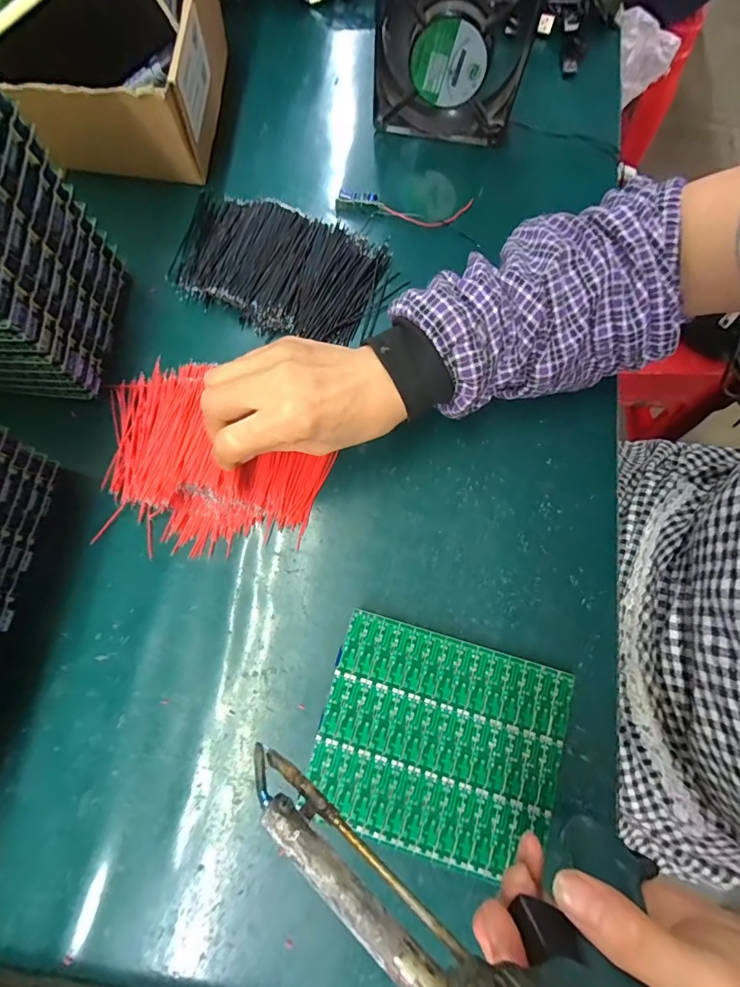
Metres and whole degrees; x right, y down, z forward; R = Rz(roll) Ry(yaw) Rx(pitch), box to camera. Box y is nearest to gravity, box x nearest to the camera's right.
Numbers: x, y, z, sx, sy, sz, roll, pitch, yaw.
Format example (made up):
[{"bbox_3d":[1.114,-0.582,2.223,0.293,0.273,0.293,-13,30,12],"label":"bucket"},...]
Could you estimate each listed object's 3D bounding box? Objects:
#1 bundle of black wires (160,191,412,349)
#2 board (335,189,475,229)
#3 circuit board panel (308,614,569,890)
[{"bbox_3d":[-0.074,-0.192,0.367,0.187,0.022,0.112,17,77,3],"label":"bundle of black wires"},{"bbox_3d":[0.029,-0.251,0.388,0.119,0.013,0.027,5,76,0],"label":"board"},{"bbox_3d":[0.044,0.155,0.275,0.147,0.004,0.121,16,76,4],"label":"circuit board panel"}]

